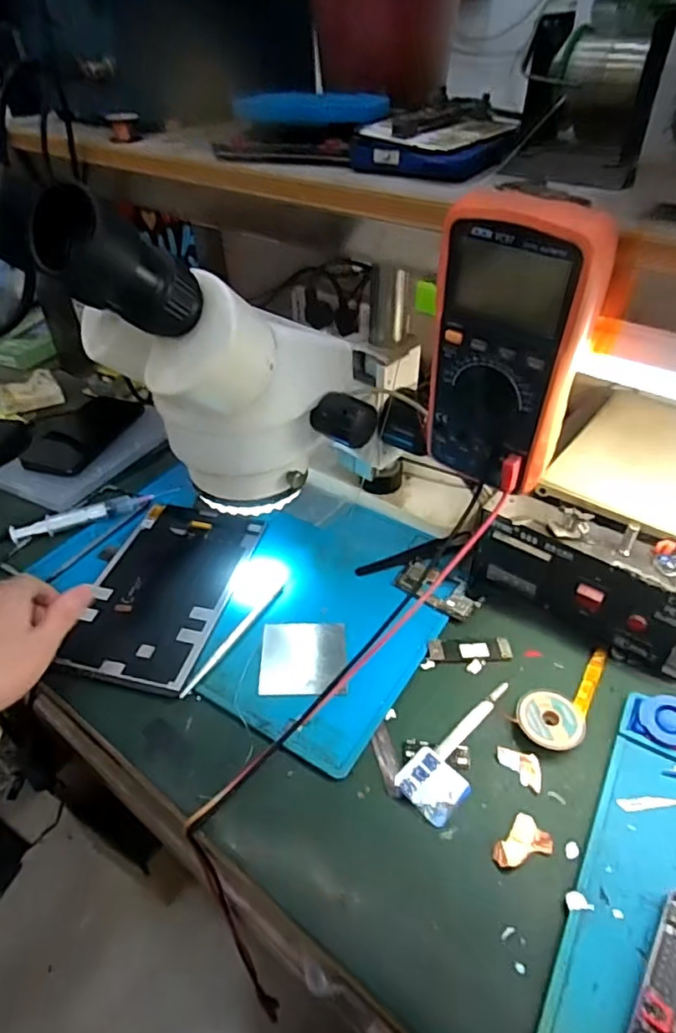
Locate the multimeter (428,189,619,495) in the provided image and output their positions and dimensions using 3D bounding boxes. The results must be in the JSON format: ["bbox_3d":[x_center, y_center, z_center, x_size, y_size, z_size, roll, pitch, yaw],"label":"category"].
[{"bbox_3d":[0.101,-0.098,0.361,0.086,0.170,0.035,29,50,31],"label":"multimeter"}]

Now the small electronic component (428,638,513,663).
[{"bbox_3d":[0.106,0.105,0.472,0.064,0.004,0.019,0,43,0],"label":"small electronic component"}]

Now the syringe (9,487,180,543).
[{"bbox_3d":[-0.243,-0.006,0.594,0.157,0.011,0.022,-21,47,-22],"label":"syringe"}]

